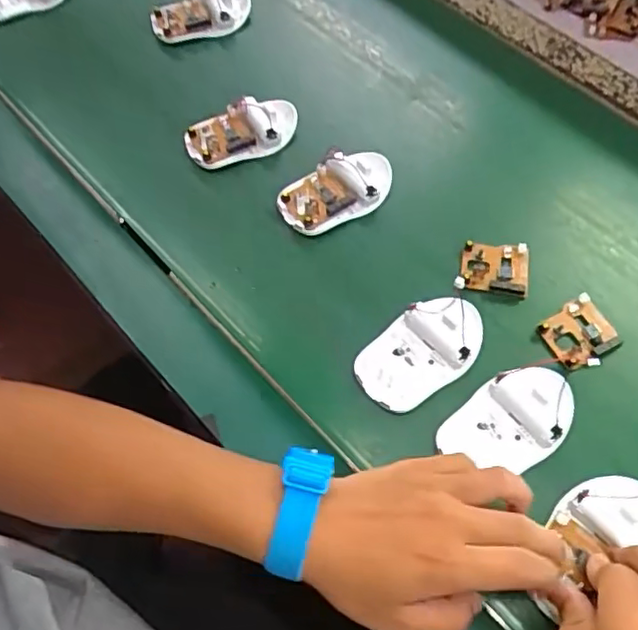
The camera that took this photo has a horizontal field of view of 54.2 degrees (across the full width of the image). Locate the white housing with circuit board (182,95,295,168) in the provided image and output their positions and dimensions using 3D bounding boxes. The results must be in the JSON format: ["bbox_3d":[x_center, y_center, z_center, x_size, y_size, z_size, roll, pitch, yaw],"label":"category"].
[{"bbox_3d":[-0.065,-0.157,0.534,0.095,0.022,0.050,-15,62,-9],"label":"white housing with circuit board"}]

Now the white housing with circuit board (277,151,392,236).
[{"bbox_3d":[0.016,-0.101,0.504,0.095,0.020,0.052,-33,66,-18],"label":"white housing with circuit board"}]

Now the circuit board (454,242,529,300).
[{"bbox_3d":[0.134,-0.036,0.477,0.052,0.008,0.045,10,61,5],"label":"circuit board"}]

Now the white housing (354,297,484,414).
[{"bbox_3d":[0.073,0.023,0.433,0.098,0.025,0.055,-32,66,-17],"label":"white housing"}]

